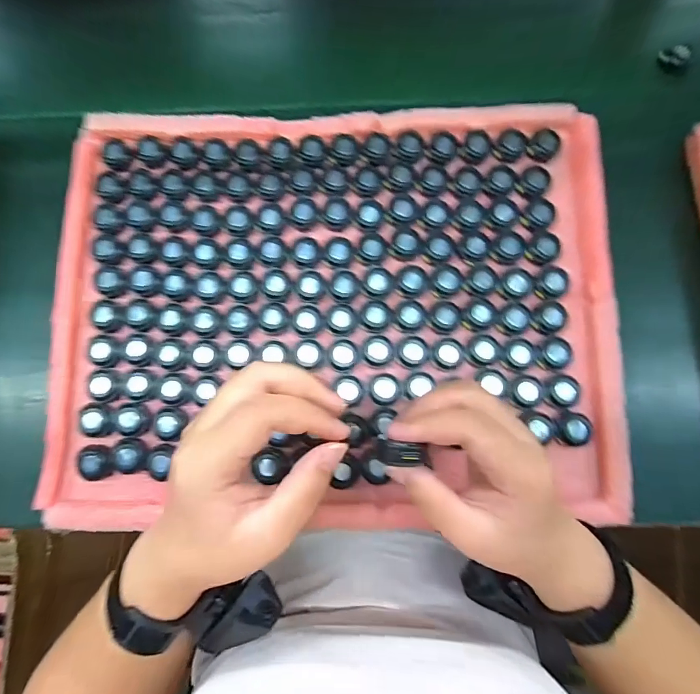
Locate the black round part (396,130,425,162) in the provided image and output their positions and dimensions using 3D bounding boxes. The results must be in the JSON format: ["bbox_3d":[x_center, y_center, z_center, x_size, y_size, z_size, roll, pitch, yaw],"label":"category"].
[{"bbox_3d":[0.056,-0.188,0.376,0.025,0.007,0.027,0,78,2],"label":"black round part"}]

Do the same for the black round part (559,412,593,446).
[{"bbox_3d":[0.187,0.068,0.336,0.027,0.008,0.026,2,78,2],"label":"black round part"}]

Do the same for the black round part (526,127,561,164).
[{"bbox_3d":[0.180,-0.187,0.378,0.027,0.014,0.031,37,82,9],"label":"black round part"}]

